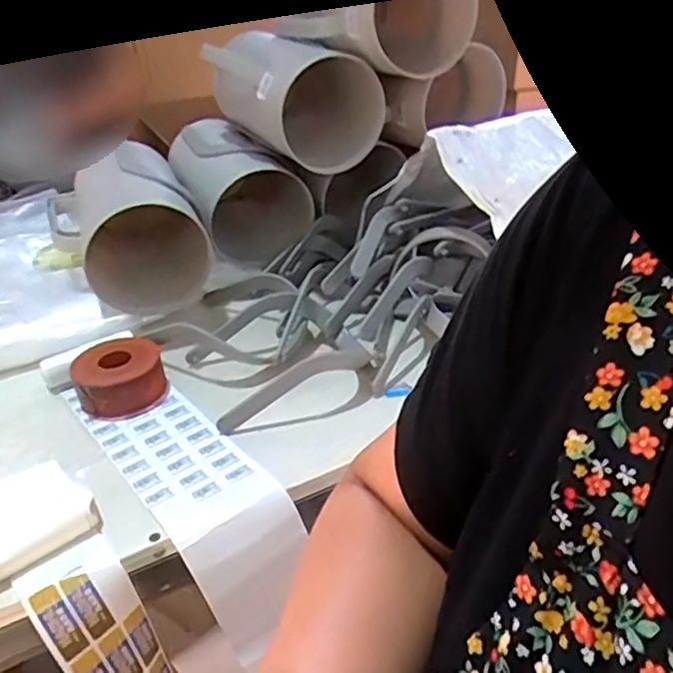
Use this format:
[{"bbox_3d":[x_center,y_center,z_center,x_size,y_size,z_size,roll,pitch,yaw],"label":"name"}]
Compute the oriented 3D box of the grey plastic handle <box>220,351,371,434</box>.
[{"bbox_3d":[-0.037,0.057,0.672,0.183,0.064,0.039,-18,34,-22],"label":"grey plastic handle"}]

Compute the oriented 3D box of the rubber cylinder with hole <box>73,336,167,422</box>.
[{"bbox_3d":[-0.250,0.046,0.727,0.094,0.049,0.099,-2,31,1],"label":"rubber cylinder with hole"}]

